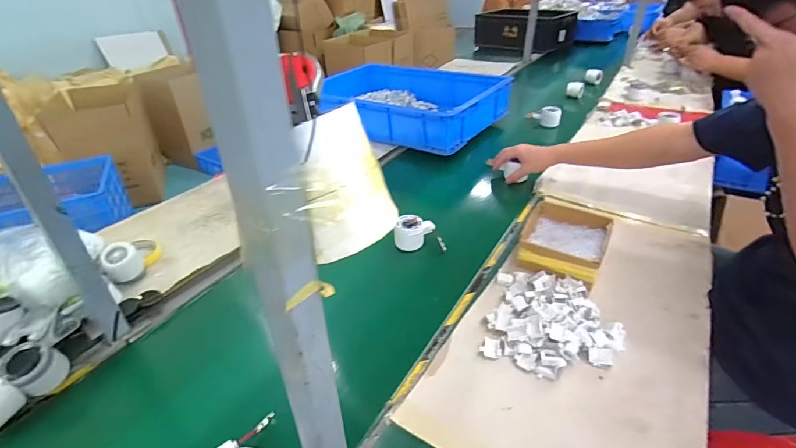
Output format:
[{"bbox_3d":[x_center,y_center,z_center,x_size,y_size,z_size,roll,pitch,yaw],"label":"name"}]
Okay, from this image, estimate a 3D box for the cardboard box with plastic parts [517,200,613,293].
[{"bbox_3d":[0.306,0.034,0.770,0.146,0.055,0.175,18,38,27],"label":"cardboard box with plastic parts"}]

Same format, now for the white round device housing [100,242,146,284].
[{"bbox_3d":[-0.484,0.068,0.729,0.058,0.056,0.047,-29,41,-35],"label":"white round device housing"}]

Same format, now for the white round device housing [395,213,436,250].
[{"bbox_3d":[0.033,0.017,0.838,0.076,0.054,0.053,3,33,7],"label":"white round device housing"}]

